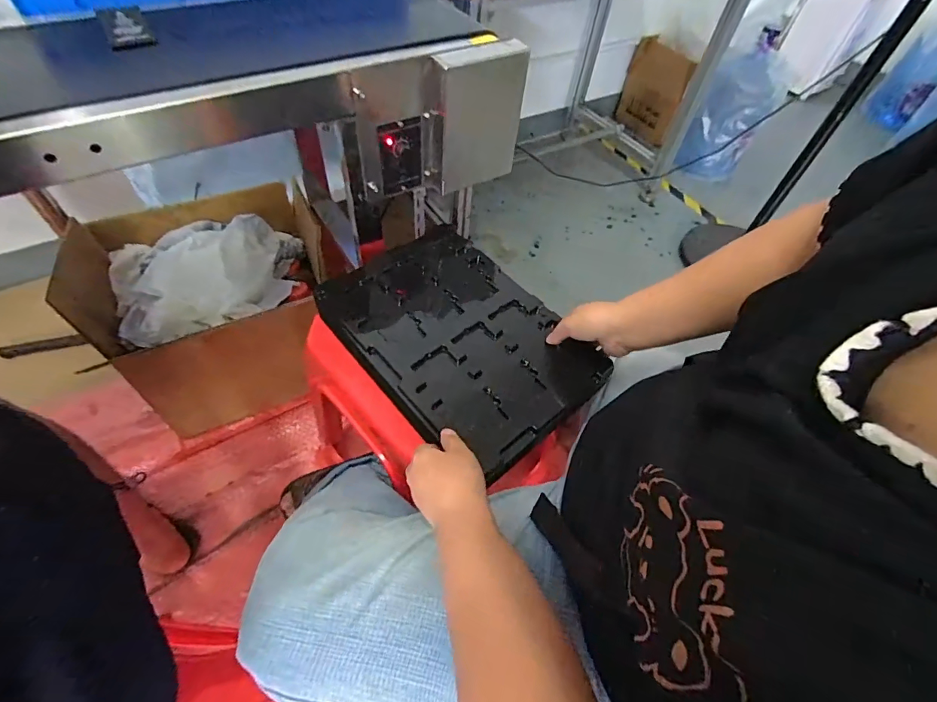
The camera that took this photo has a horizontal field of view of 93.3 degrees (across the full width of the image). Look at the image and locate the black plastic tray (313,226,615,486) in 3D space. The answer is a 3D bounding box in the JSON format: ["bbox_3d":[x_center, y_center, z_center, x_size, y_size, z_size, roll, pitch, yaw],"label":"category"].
[{"bbox_3d":[-0.013,-0.023,0.564,0.232,0.016,0.335,-34,63,-25],"label":"black plastic tray"}]

